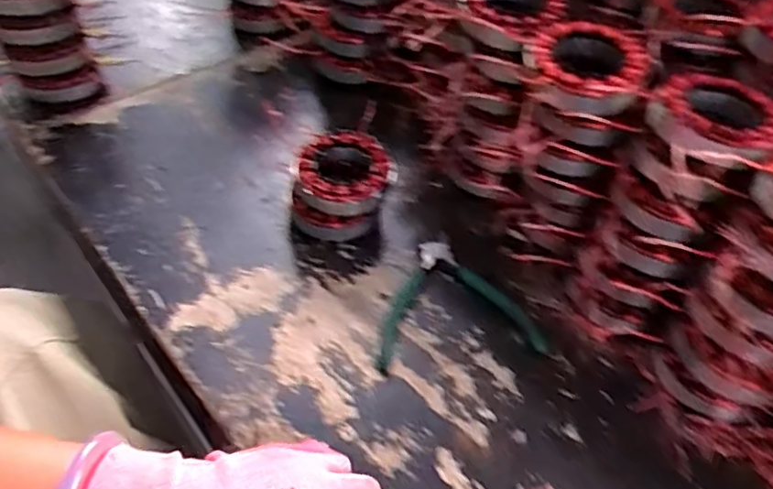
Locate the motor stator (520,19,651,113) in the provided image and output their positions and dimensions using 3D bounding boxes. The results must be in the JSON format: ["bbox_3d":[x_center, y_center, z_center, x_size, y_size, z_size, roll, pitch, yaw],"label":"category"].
[{"bbox_3d":[0.152,-0.136,0.463,0.086,0.033,0.085,1,49,-1],"label":"motor stator"}]

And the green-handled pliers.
[{"bbox_3d":[0.054,0.046,0.516,0.135,0.011,0.118,-6,48,-6],"label":"green-handled pliers"}]

